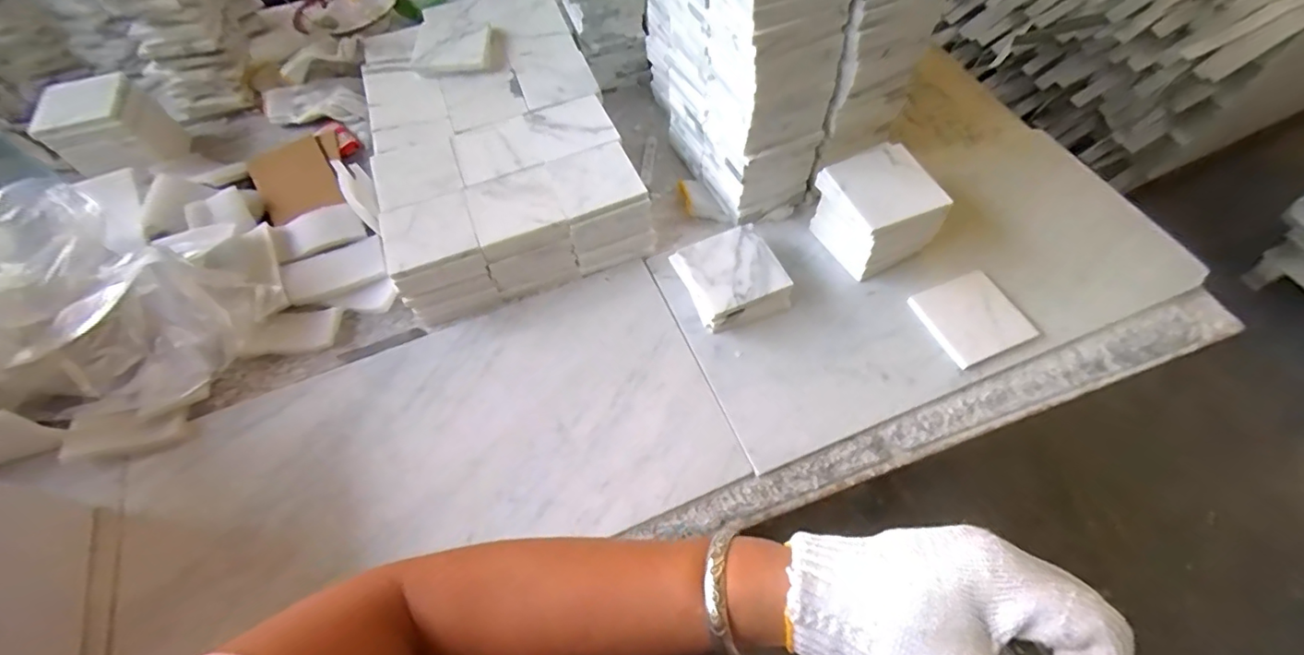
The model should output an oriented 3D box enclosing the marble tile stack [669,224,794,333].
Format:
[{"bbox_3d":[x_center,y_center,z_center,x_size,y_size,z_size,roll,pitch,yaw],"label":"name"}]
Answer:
[{"bbox_3d":[0.092,-0.056,0.661,0.111,0.061,0.104,-20,61,-12],"label":"marble tile stack"}]

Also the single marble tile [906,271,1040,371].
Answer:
[{"bbox_3d":[0.374,-0.013,0.645,0.107,0.012,0.102,-20,61,-12],"label":"single marble tile"}]

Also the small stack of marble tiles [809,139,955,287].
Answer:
[{"bbox_3d":[0.265,-0.136,0.655,0.113,0.113,0.099,-16,60,-9],"label":"small stack of marble tiles"}]

